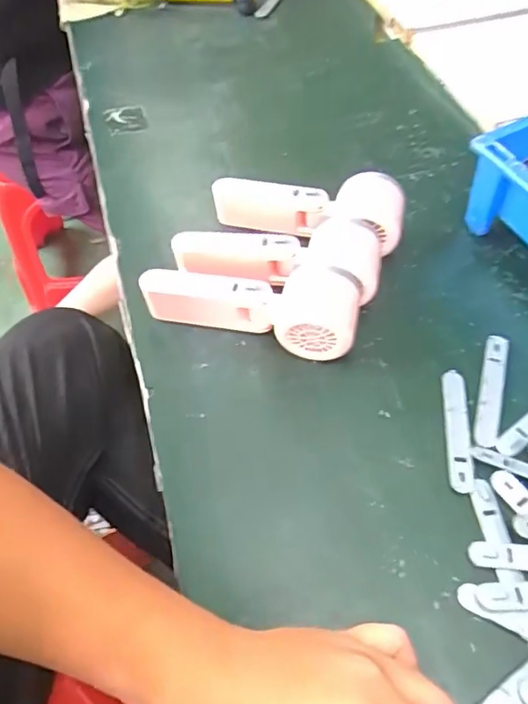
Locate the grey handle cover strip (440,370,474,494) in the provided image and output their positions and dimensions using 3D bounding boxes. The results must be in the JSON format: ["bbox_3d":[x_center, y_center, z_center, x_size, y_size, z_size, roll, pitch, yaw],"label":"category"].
[{"bbox_3d":[0.136,0.053,0.379,0.018,0.004,0.095,5,56,5],"label":"grey handle cover strip"}]

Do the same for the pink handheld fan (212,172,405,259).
[{"bbox_3d":[0.035,-0.122,0.473,0.169,0.061,0.060,11,56,9],"label":"pink handheld fan"}]

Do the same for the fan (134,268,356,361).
[{"bbox_3d":[-0.012,-0.032,0.416,0.167,0.053,0.059,6,56,6],"label":"fan"}]

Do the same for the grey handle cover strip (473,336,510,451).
[{"bbox_3d":[0.168,0.027,0.394,0.016,0.006,0.093,15,57,12],"label":"grey handle cover strip"}]

